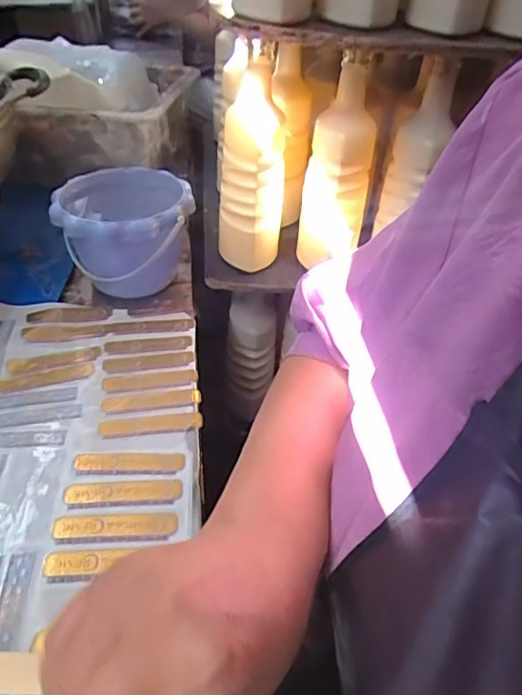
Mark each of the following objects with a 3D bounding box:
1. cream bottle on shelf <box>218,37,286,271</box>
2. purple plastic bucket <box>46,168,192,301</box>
[{"bbox_3d":[-0.009,-0.209,0.633,0.083,0.226,0.085,0,40,-2],"label":"cream bottle on shelf"},{"bbox_3d":[-0.167,-0.142,0.680,0.161,0.115,0.174,-6,41,-10],"label":"purple plastic bucket"}]

